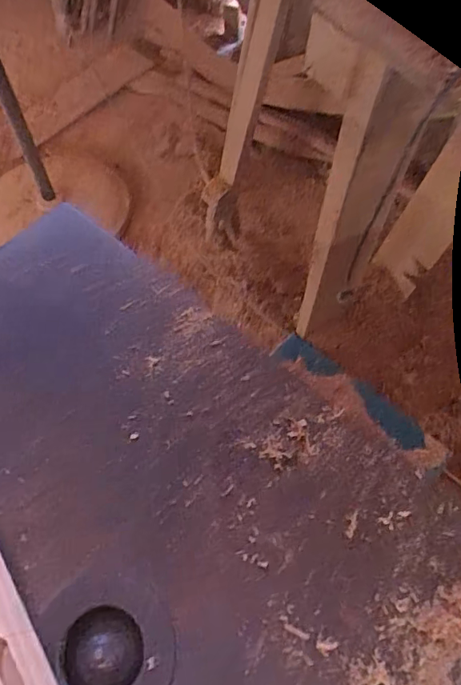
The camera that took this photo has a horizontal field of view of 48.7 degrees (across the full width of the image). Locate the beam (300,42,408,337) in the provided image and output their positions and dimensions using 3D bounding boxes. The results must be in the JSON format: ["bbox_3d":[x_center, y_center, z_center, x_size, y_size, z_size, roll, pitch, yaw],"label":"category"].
[{"bbox_3d":[0.175,-0.203,0.910,0.037,0.631,0.048,12,63,6],"label":"beam"}]

